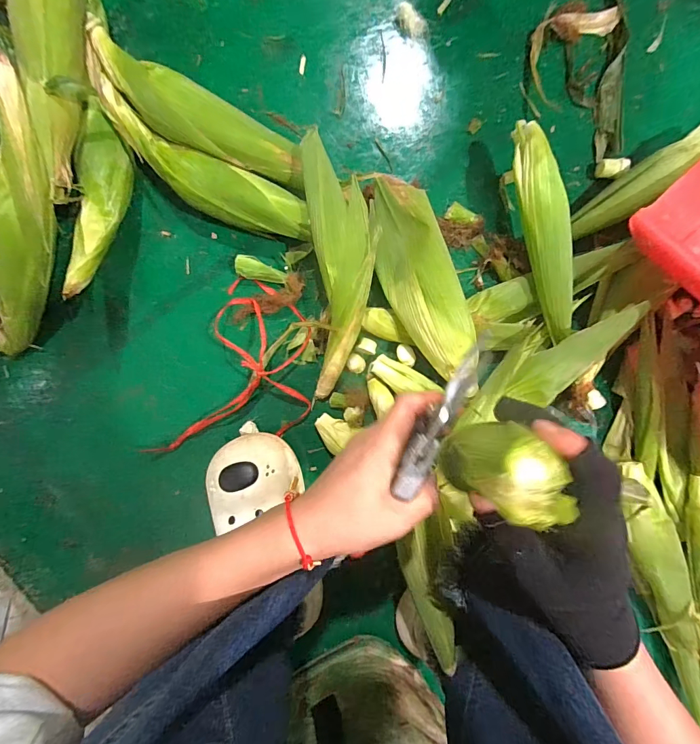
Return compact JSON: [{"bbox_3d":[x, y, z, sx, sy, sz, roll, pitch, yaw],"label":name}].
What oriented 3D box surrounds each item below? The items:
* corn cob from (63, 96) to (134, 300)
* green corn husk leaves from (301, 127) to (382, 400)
[{"bbox_3d":[-0.295,-0.195,0.453,0.039,0.070,0.217,8,93,3],"label":"corn cob"},{"bbox_3d":[-0.007,-0.119,0.469,0.078,0.072,0.289,-1,93,3],"label":"green corn husk leaves"}]

